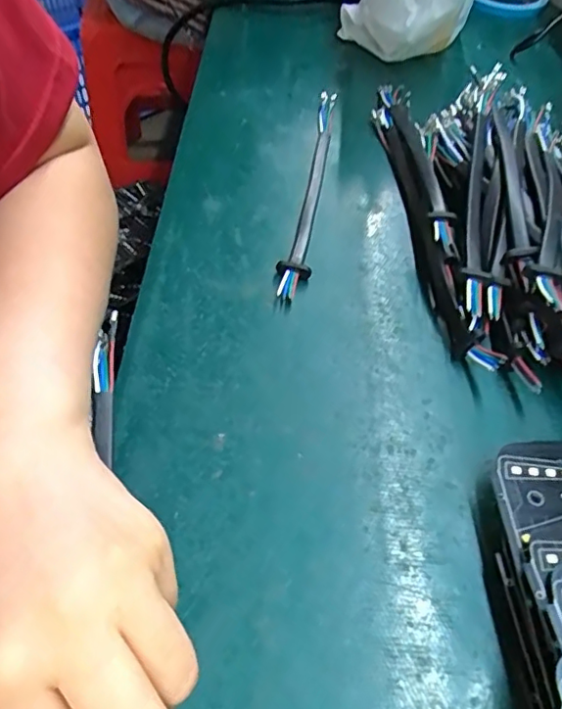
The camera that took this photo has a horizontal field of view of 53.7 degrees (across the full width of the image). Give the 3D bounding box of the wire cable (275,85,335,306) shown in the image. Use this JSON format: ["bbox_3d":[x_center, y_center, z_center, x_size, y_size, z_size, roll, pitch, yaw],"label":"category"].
[{"bbox_3d":[0.020,-0.116,0.378,0.018,0.019,0.208,8,53,3],"label":"wire cable"}]

